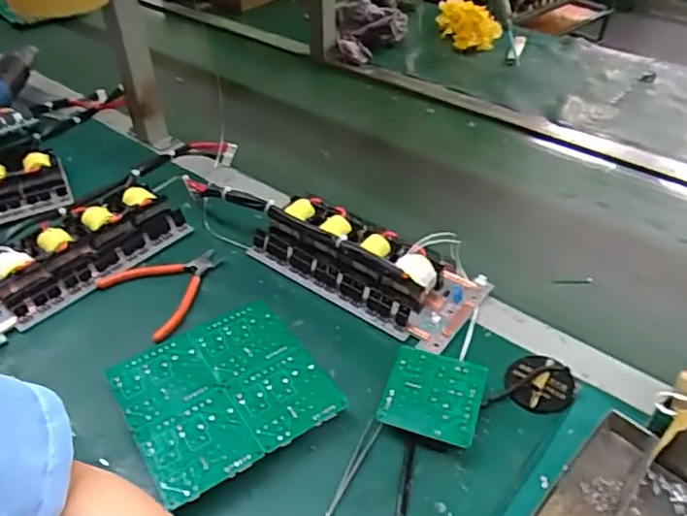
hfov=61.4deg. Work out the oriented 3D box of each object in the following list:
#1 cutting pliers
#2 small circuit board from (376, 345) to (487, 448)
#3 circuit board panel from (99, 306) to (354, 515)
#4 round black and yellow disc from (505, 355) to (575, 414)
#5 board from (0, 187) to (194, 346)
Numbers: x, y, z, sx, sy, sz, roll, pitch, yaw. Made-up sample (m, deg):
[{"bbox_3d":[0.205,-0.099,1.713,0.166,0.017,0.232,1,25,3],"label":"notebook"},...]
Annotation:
[{"bbox_3d":[-0.208,0.034,0.715,0.134,0.018,0.133,-33,51,-31],"label":"cutting pliers"},{"bbox_3d":[0.090,0.142,0.587,0.093,0.028,0.093,12,43,14],"label":"small circuit board"},{"bbox_3d":[-0.122,0.139,0.591,0.183,0.030,0.173,-25,47,-25],"label":"circuit board panel"},{"bbox_3d":[0.205,0.131,0.603,0.066,0.020,0.059,22,46,23],"label":"round black and yellow disc"},{"bbox_3d":[-0.344,-0.009,0.728,0.122,0.053,0.284,33,51,31],"label":"board"}]

